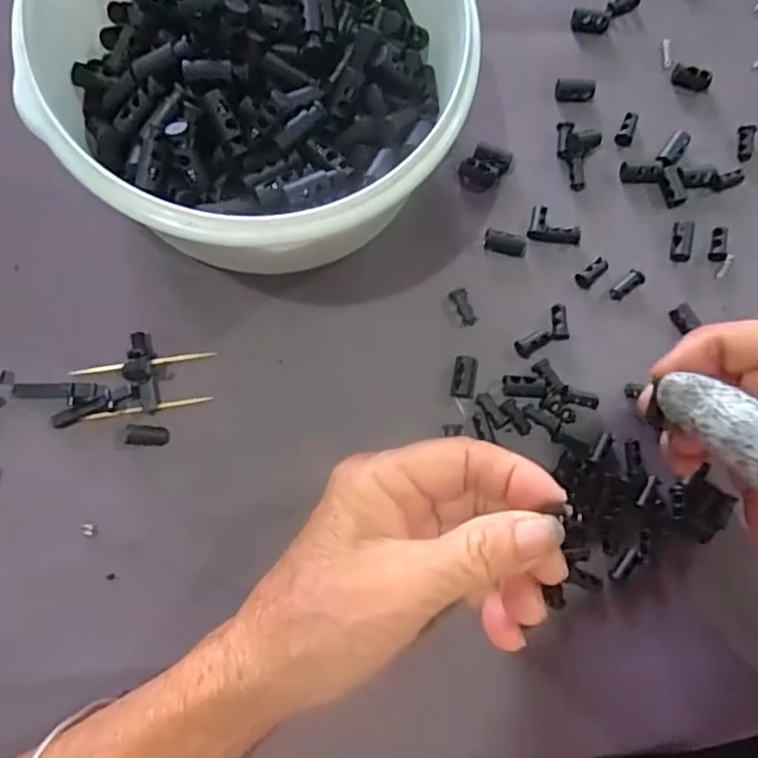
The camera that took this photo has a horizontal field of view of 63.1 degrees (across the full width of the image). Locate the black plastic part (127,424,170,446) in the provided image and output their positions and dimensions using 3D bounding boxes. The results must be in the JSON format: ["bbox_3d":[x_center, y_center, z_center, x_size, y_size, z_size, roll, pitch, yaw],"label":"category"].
[{"bbox_3d":[-0.099,0.024,0.264,0.017,0.004,0.009,6,81,-3],"label":"black plastic part"}]

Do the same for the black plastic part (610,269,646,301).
[{"bbox_3d":[0.118,-0.045,0.294,0.017,0.005,0.008,-39,86,4],"label":"black plastic part"}]

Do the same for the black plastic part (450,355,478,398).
[{"bbox_3d":[0.039,-0.001,0.280,0.011,0.007,0.020,13,81,-2],"label":"black plastic part"}]

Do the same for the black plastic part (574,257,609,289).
[{"bbox_3d":[0.102,-0.051,0.292,0.017,0.008,0.008,-40,86,-9],"label":"black plastic part"}]

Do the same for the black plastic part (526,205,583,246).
[{"bbox_3d":[0.084,-0.074,0.294,0.024,0.008,0.017,10,81,-3],"label":"black plastic part"}]

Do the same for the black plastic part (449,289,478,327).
[{"bbox_3d":[0.039,-0.033,0.285,0.009,0.006,0.018,-20,83,-7],"label":"black plastic part"}]

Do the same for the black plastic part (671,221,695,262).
[{"bbox_3d":[0.146,-0.066,0.296,0.009,0.006,0.021,12,81,-2],"label":"black plastic part"}]

